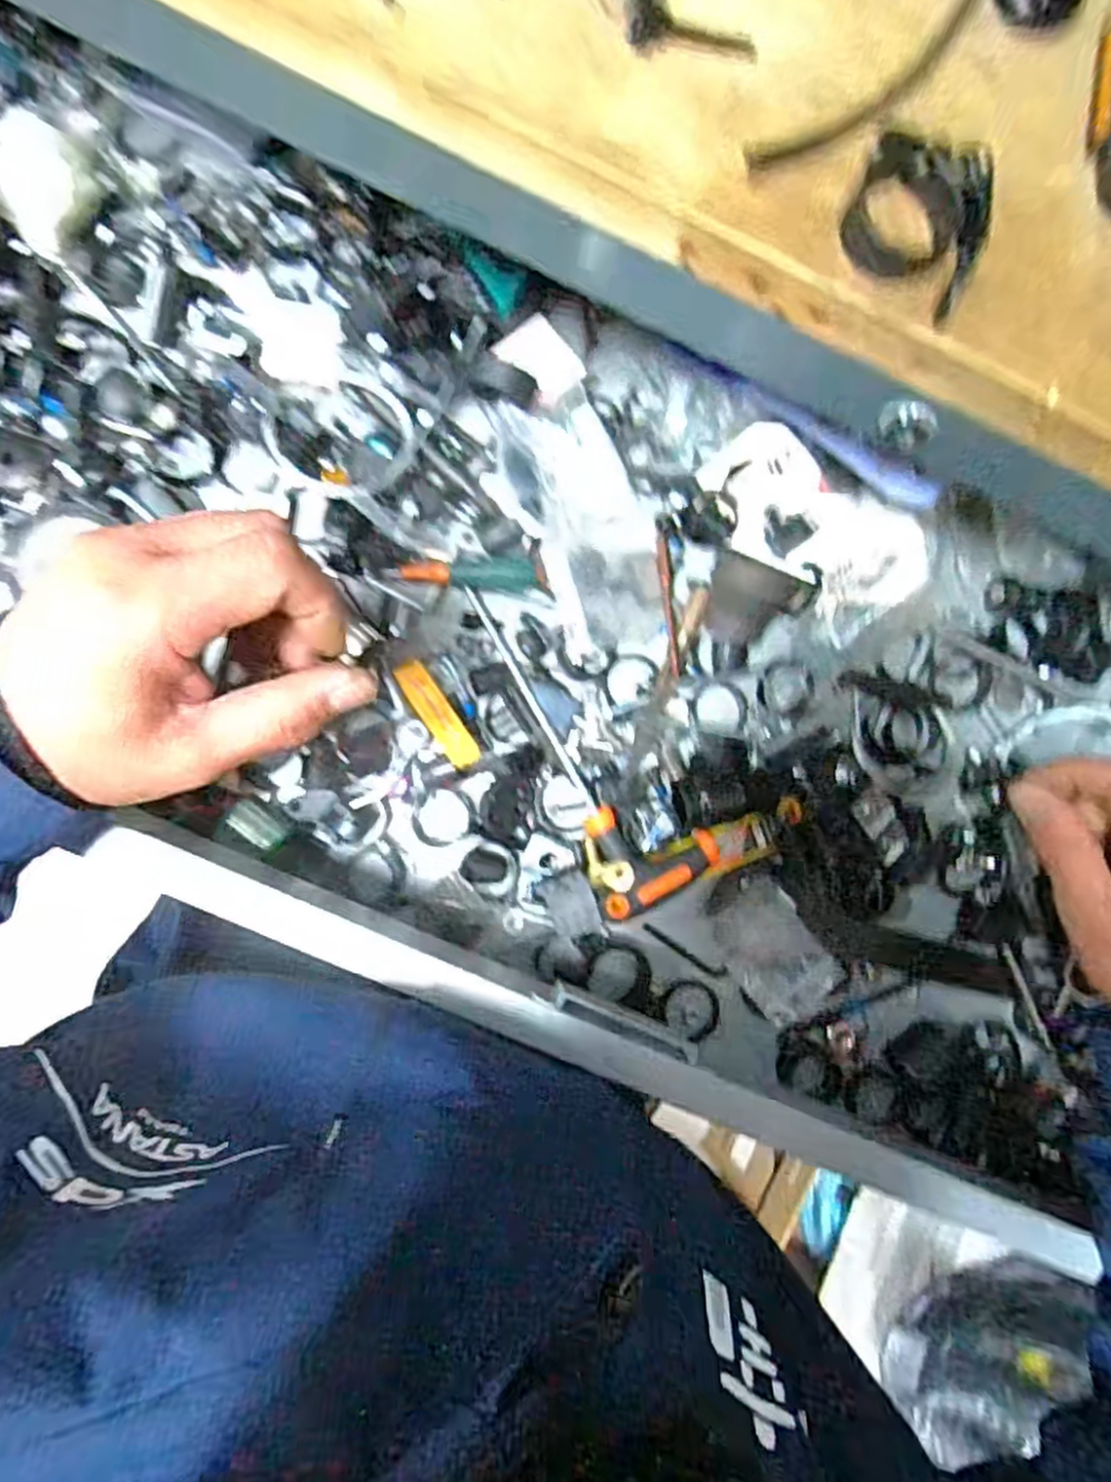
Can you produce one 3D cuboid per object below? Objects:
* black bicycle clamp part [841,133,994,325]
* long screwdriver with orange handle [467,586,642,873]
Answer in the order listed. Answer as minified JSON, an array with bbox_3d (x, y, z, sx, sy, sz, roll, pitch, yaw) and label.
[{"bbox_3d":[0.133,-0.192,0.270,0.049,0.012,0.055,22,86,-4],"label":"black bicycle clamp part"},{"bbox_3d":[-0.004,-0.005,0.411,0.018,0.019,0.179,-29,92,-5],"label":"long screwdriver with orange handle"}]

